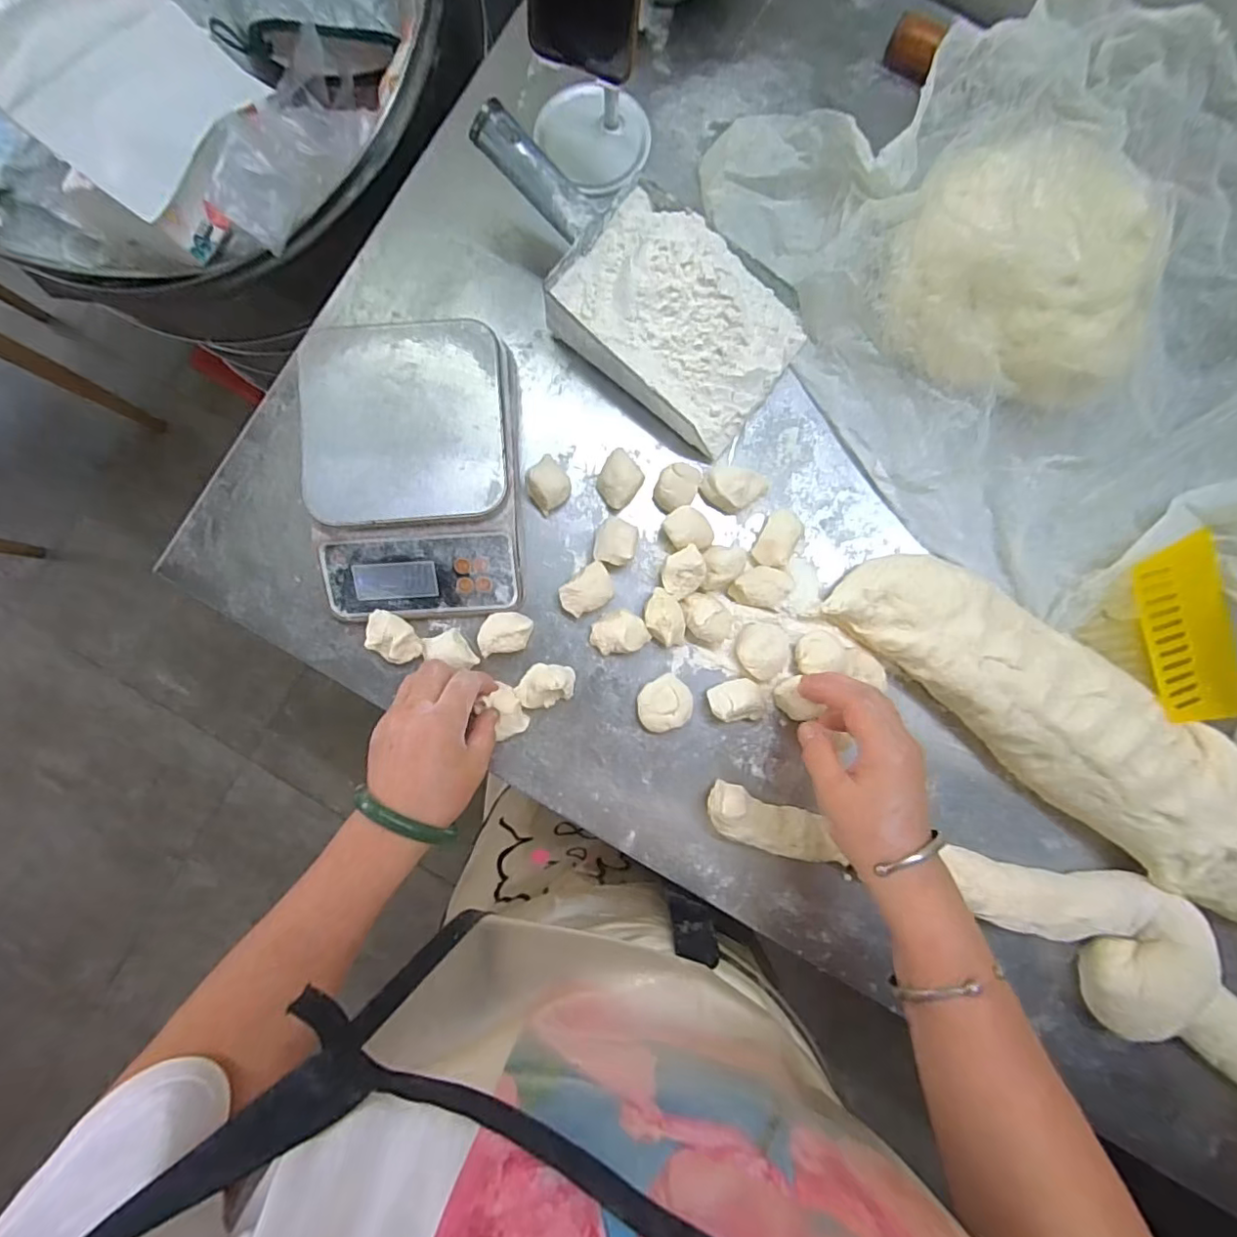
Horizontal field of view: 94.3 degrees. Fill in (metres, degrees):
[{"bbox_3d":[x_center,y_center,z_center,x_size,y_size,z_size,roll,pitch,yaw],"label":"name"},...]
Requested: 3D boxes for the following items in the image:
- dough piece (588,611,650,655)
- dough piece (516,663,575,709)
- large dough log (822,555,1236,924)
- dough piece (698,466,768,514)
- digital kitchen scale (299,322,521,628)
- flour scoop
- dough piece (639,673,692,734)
[{"bbox_3d":[0.001,0.011,0.451,0.044,0.021,0.032,-9,87,-1],"label":"dough piece"},{"bbox_3d":[-0.057,0.053,0.445,0.042,0.030,0.035,5,87,0],"label":"dough piece"},{"bbox_3d":[0.338,0.080,0.427,0.384,0.050,0.102,37,87,2],"label":"large dough log"},{"bbox_3d":[0.092,-0.101,0.454,0.052,0.022,0.032,4,87,0],"label":"dough piece"},{"bbox_3d":[-0.153,-0.110,0.434,0.154,0.039,0.215,-2,87,0],"label":"digital kitchen scale"},{"bbox_3d":[0.010,-0.257,0.434,0.265,0.071,0.138,34,87,2],"label":"flour scoop"},{"bbox_3d":[0.037,0.066,0.449,0.044,0.018,0.039,-24,87,-1],"label":"dough piece"}]

